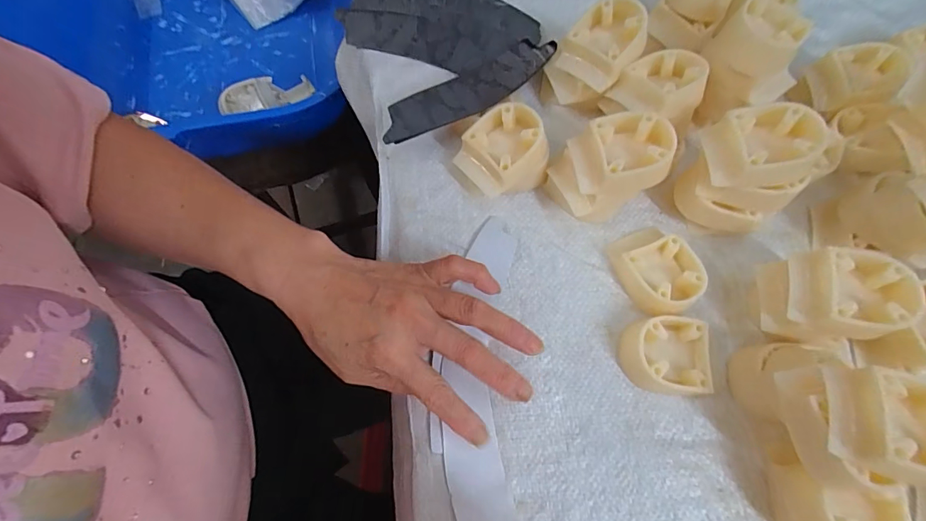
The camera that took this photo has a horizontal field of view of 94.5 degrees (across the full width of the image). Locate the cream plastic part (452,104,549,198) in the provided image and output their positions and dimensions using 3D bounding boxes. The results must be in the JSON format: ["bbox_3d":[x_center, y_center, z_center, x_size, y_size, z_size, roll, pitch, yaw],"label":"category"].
[{"bbox_3d":[0.027,-0.075,0.304,0.053,0.045,0.049,-36,75,-14],"label":"cream plastic part"}]

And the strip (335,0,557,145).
[{"bbox_3d":[-0.013,-0.183,0.351,0.149,0.030,0.170,-22,72,-10],"label":"strip"}]

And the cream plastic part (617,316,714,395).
[{"bbox_3d":[0.130,0.061,0.274,0.052,0.021,0.046,-1,70,-2],"label":"cream plastic part"}]

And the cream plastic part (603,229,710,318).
[{"bbox_3d":[0.134,0.005,0.293,0.048,0.022,0.060,-25,73,-11],"label":"cream plastic part"}]

